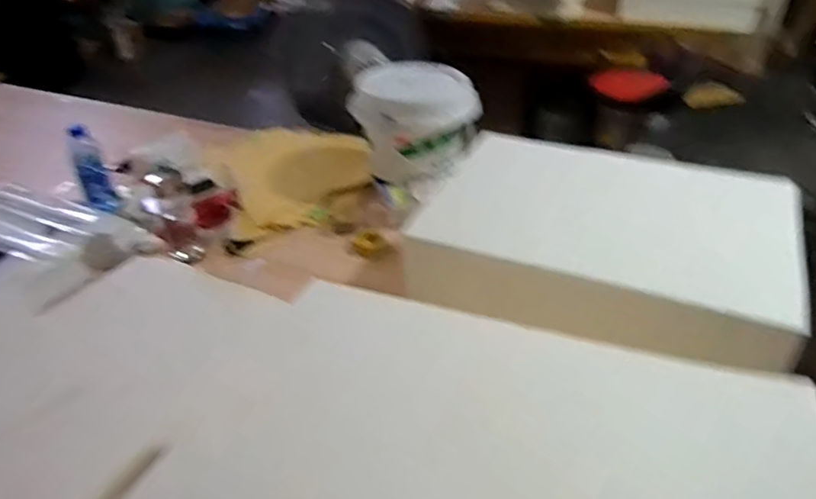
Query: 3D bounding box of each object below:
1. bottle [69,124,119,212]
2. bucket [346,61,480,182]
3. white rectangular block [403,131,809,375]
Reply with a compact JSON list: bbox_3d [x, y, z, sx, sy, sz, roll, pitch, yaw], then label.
[{"bbox_3d":[-0.739,-0.193,1.389,0.070,0.182,0.087,-21,40,-24],"label":"bottle"},{"bbox_3d":[0.014,-0.297,1.399,0.265,0.208,0.254,-1,35,1],"label":"bucket"},{"bbox_3d":[0.315,-0.015,0.954,0.526,0.144,0.410,16,39,24],"label":"white rectangular block"}]

